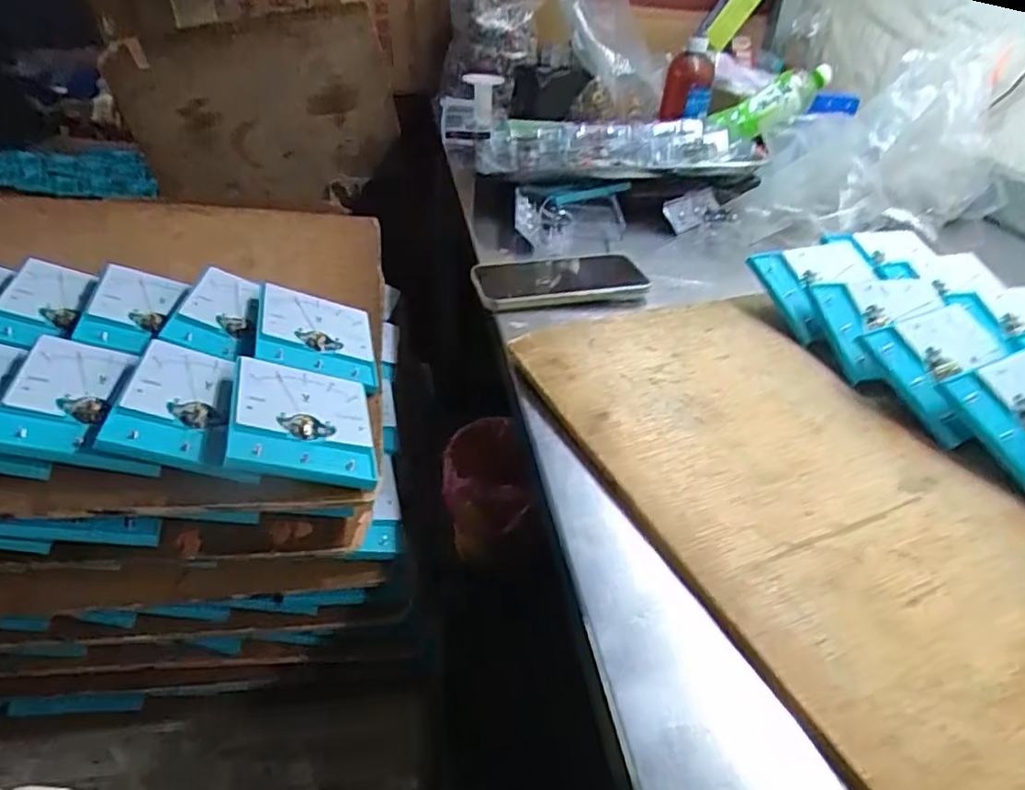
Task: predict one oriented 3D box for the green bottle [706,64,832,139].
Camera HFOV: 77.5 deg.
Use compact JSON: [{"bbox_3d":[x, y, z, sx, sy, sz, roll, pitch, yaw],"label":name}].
[{"bbox_3d":[0.391,-0.439,0.959,0.208,0.056,0.054,-28,42,-3],"label":"green bottle"}]

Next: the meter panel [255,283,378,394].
[{"bbox_3d":[-0.163,-0.051,0.537,0.098,0.009,0.109,14,37,-29],"label":"meter panel"}]

